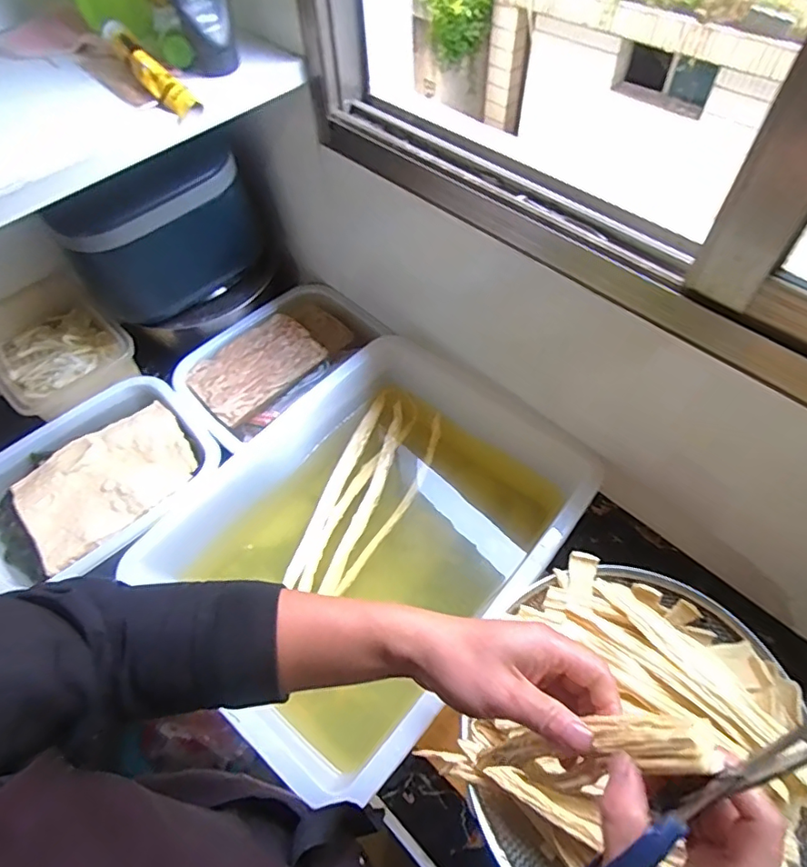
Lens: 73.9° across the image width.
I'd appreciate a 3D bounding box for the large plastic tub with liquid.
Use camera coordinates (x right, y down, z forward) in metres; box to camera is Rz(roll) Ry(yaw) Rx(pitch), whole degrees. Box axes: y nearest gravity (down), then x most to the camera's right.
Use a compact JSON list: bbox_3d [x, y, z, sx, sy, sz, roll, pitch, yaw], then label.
[{"bbox_3d":[-0.054,0.131,0.711,0.396,0.133,0.479,32,63,21],"label":"large plastic tub with liquid"}]

